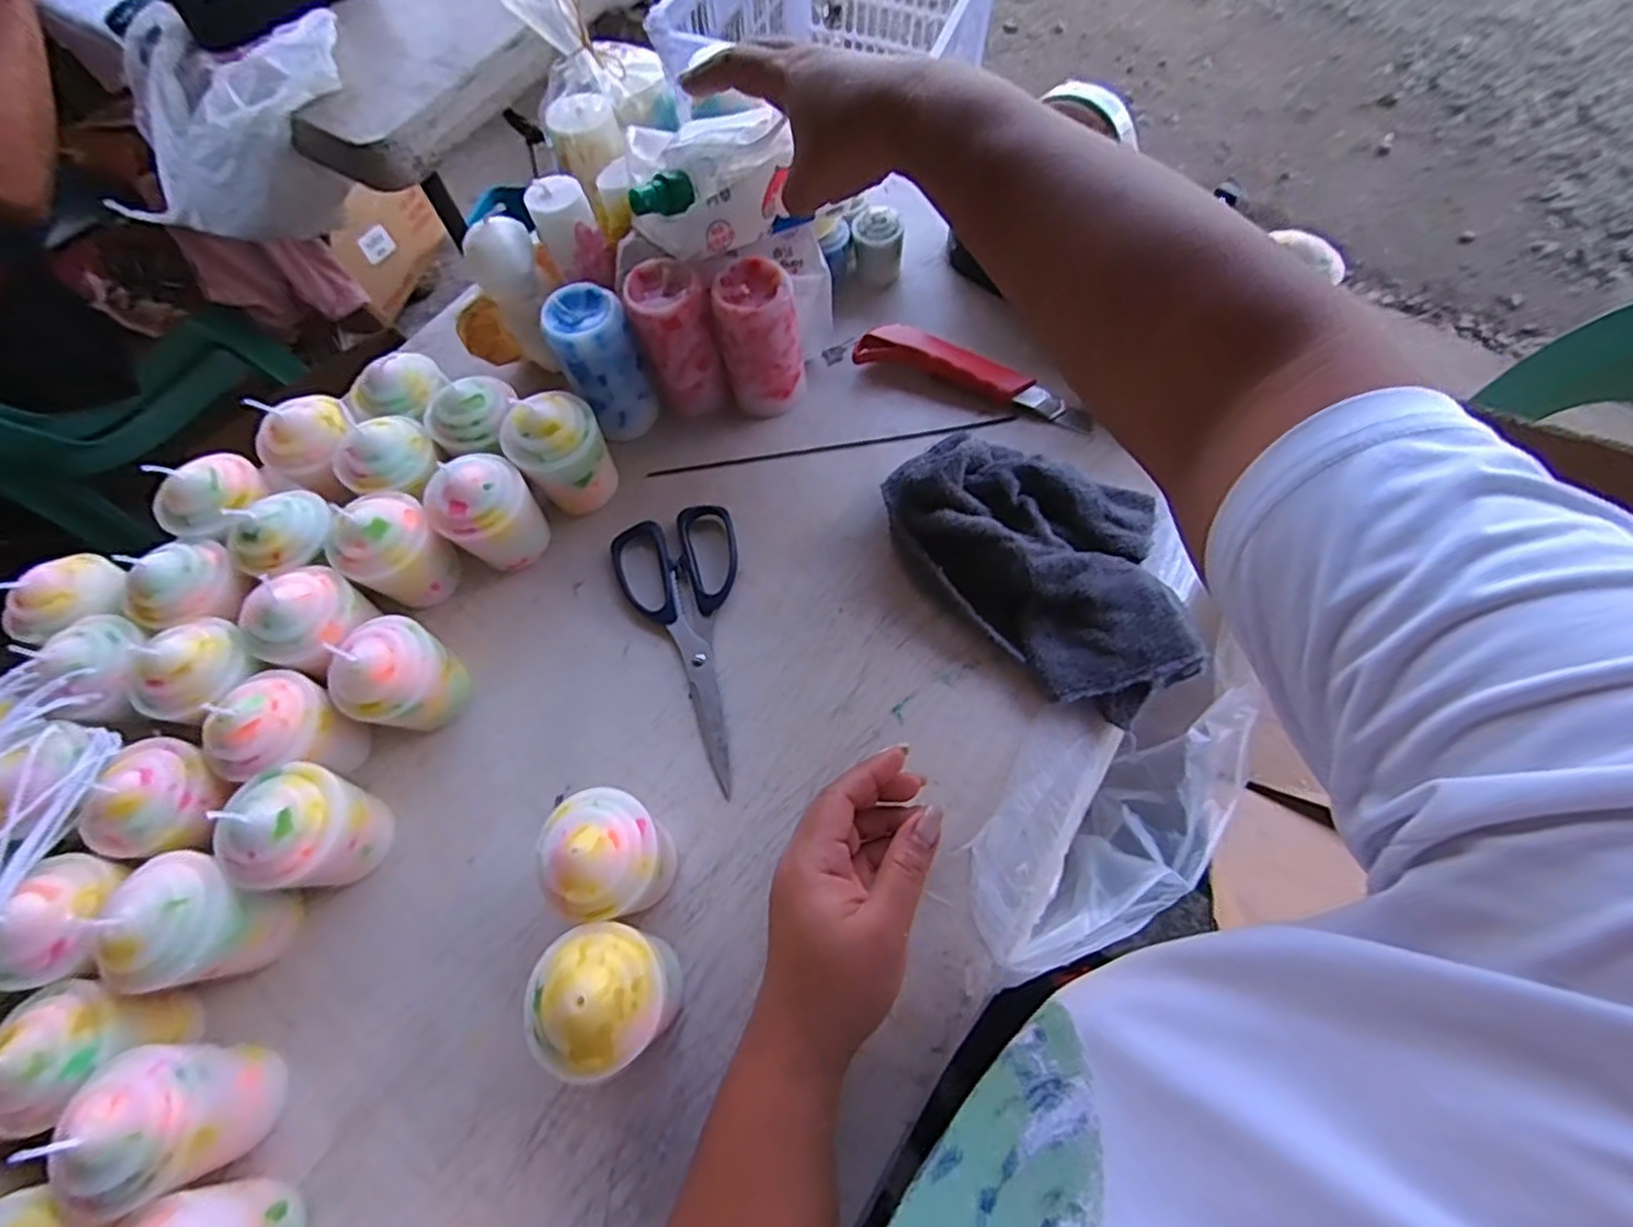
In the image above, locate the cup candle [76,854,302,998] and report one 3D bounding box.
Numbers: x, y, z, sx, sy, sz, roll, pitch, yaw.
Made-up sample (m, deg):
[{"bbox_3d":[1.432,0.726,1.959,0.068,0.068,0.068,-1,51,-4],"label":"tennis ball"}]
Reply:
[{"bbox_3d":[-0.298,0.148,0.330,0.049,0.073,0.058,1,66,4],"label":"cup candle"}]

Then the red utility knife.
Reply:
[{"bbox_3d":[0.110,-0.167,0.479,0.168,0.021,0.036,20,68,11],"label":"red utility knife"}]

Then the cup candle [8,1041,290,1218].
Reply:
[{"bbox_3d":[-0.279,0.220,0.300,0.051,0.077,0.057,-11,66,-2],"label":"cup candle"}]

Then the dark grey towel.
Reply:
[{"bbox_3d":[0.135,-0.037,0.402,0.119,0.048,0.194,-39,70,-13],"label":"dark grey towel"}]

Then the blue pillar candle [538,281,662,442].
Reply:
[{"bbox_3d":[-0.140,-0.165,0.457,0.049,0.090,0.047,-1,66,3],"label":"blue pillar candle"}]

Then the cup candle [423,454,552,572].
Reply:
[{"bbox_3d":[-0.200,-0.059,0.423,0.054,0.076,0.046,-29,68,-10],"label":"cup candle"}]

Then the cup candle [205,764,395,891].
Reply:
[{"bbox_3d":[-0.257,0.109,0.347,0.048,0.072,0.053,6,66,6],"label":"cup candle"}]

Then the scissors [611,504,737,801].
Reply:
[{"bbox_3d":[-0.080,0.017,0.417,0.077,0.005,0.182,-12,66,-2],"label":"scissors"}]

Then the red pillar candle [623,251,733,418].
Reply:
[{"bbox_3d":[-0.092,-0.179,0.459,0.048,0.090,0.050,-24,67,-7],"label":"red pillar candle"}]

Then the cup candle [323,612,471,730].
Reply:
[{"bbox_3d":[-0.229,0.037,0.385,0.045,0.069,0.055,17,68,10],"label":"cup candle"}]

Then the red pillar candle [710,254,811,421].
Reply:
[{"bbox_3d":[-0.035,-0.179,0.456,0.055,0.090,0.049,-8,66,-1],"label":"red pillar candle"}]

